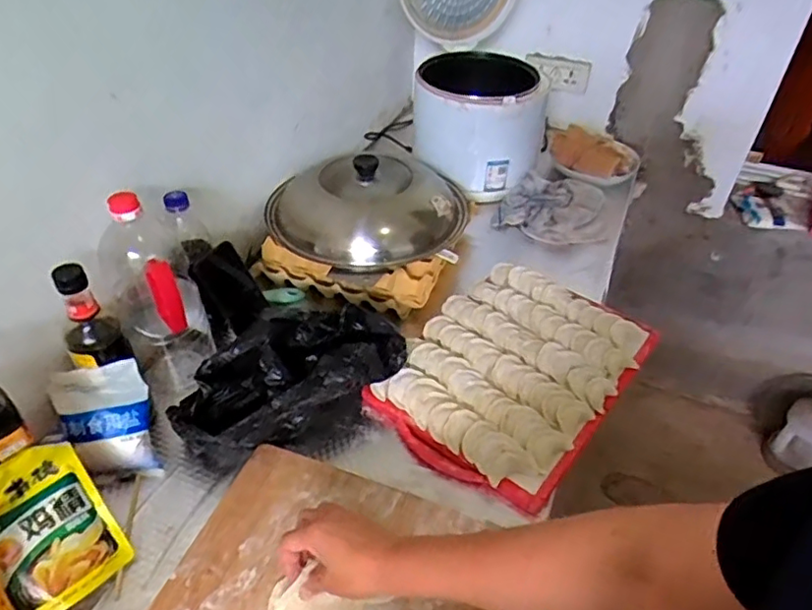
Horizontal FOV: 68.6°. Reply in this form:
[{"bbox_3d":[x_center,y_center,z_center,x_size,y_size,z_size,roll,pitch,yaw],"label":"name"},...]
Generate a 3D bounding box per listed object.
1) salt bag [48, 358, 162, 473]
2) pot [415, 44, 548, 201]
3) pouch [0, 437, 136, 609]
[{"bbox_3d":[-0.354,0.142,0.706,0.102,0.144,0.028,-12,12,-8],"label":"salt bag"},{"bbox_3d":[0.144,-0.380,1.205,0.245,0.219,0.268,7,42,5],"label":"pot"},{"bbox_3d":[-0.366,0.228,0.602,0.031,0.159,0.117,-16,15,48],"label":"pouch"}]

